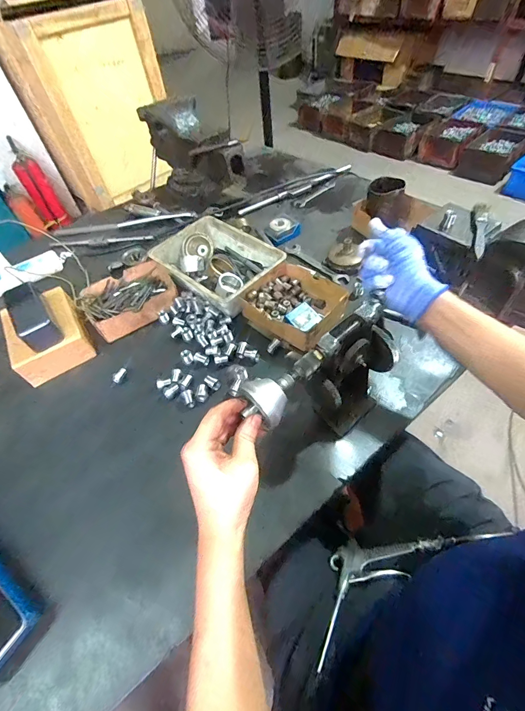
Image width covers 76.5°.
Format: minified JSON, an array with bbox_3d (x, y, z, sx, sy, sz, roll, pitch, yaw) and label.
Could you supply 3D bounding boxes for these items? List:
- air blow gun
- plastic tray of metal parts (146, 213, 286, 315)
[{"bbox_3d":[0.205,0.299,0.464,0.307,0.061,0.117,-23,52,3],"label":"air blow gun"},{"bbox_3d":[-0.093,-0.193,0.687,0.249,0.051,0.174,32,62,28],"label":"plastic tray of metal parts"}]

